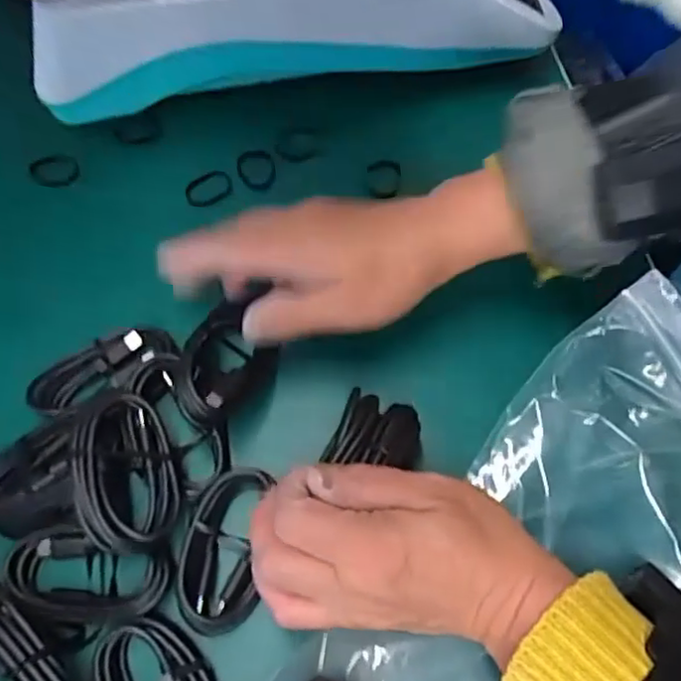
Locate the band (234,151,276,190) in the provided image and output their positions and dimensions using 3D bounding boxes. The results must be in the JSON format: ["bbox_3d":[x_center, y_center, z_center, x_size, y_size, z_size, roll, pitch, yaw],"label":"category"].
[{"bbox_3d":[-0.053,-0.107,0.401,0.024,0.004,0.029,-9,66,-4],"label":"band"}]

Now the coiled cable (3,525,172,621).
[{"bbox_3d":[-0.115,0.109,0.295,0.072,0.016,0.037,12,66,5],"label":"coiled cable"}]

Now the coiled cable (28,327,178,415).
[{"bbox_3d":[-0.123,0.014,0.331,0.073,0.022,0.037,-40,72,-16],"label":"coiled cable"}]

